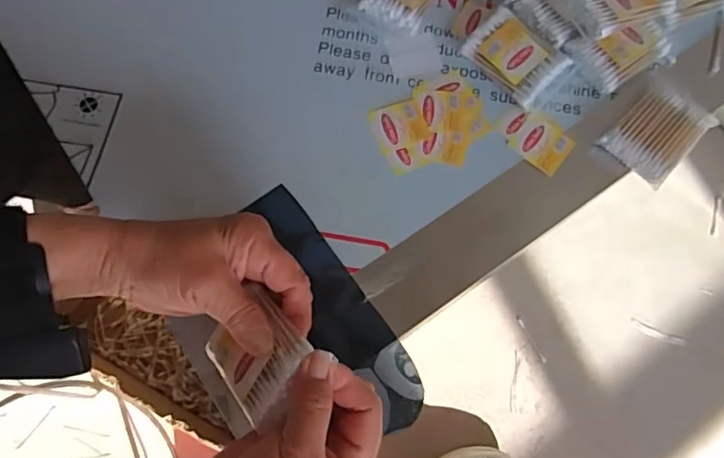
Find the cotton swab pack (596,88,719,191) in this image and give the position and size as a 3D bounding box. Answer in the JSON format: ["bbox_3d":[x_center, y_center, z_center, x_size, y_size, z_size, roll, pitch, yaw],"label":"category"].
[{"bbox_3d":[0.235,-0.077,0.437,0.056,0.012,0.079,42,74,12],"label":"cotton swab pack"}]

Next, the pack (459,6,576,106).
[{"bbox_3d":[0.126,-0.142,0.454,0.073,0.023,0.056,43,74,12],"label":"pack"}]

